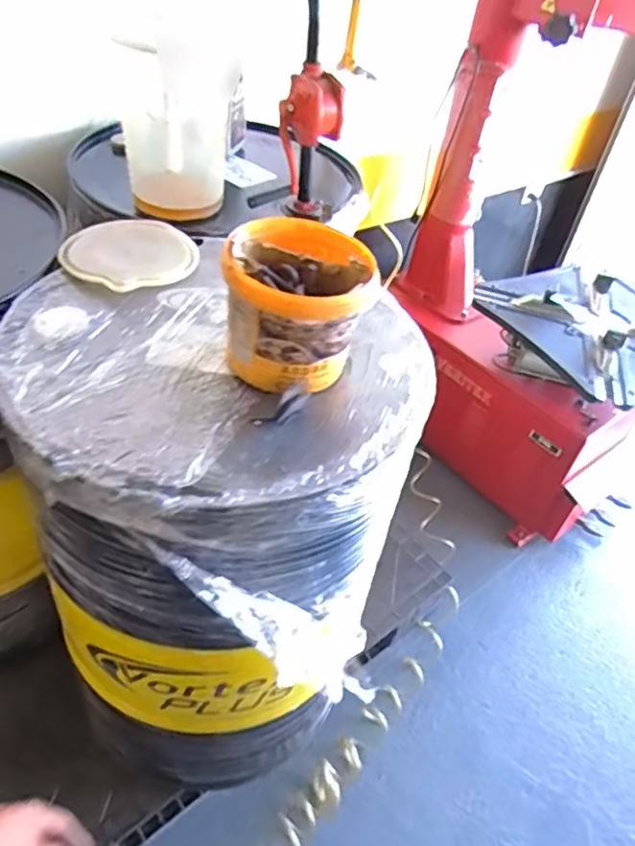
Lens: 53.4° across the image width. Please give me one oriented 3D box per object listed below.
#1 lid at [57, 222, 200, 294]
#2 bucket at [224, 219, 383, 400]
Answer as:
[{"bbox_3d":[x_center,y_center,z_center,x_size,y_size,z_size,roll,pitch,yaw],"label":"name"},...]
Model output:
[{"bbox_3d":[-0.281,-0.257,0.950,0.189,0.026,0.189,4,42,-4],"label":"lid"},{"bbox_3d":[-0.024,-0.147,0.786,0.167,0.149,0.166,5,42,-3],"label":"bucket"}]

